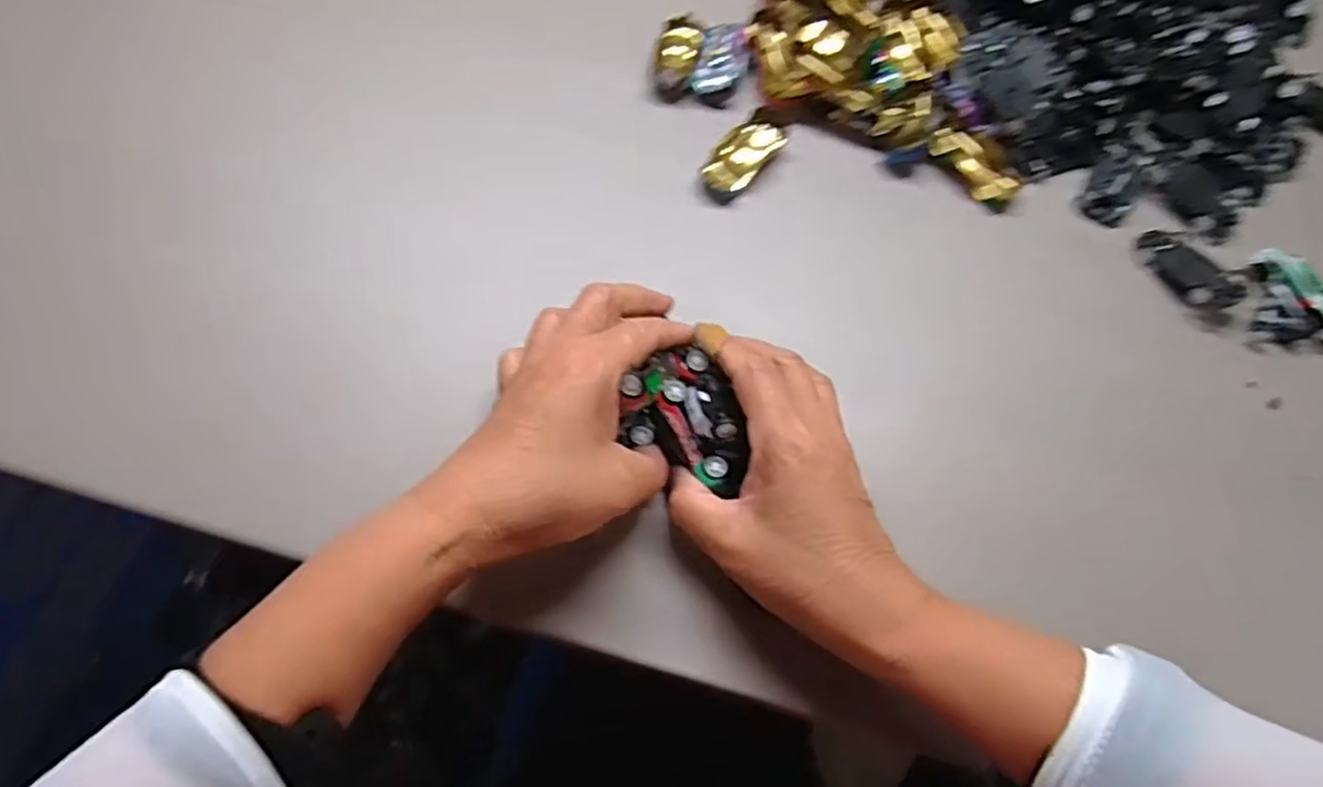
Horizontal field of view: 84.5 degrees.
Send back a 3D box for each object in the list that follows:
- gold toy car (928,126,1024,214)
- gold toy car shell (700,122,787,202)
[{"bbox_3d":[0.195,-0.143,0.457,0.034,0.015,0.064,-33,70,-18],"label":"gold toy car"},{"bbox_3d":[0.050,-0.145,0.445,0.029,0.013,0.064,35,67,13],"label":"gold toy car shell"}]

